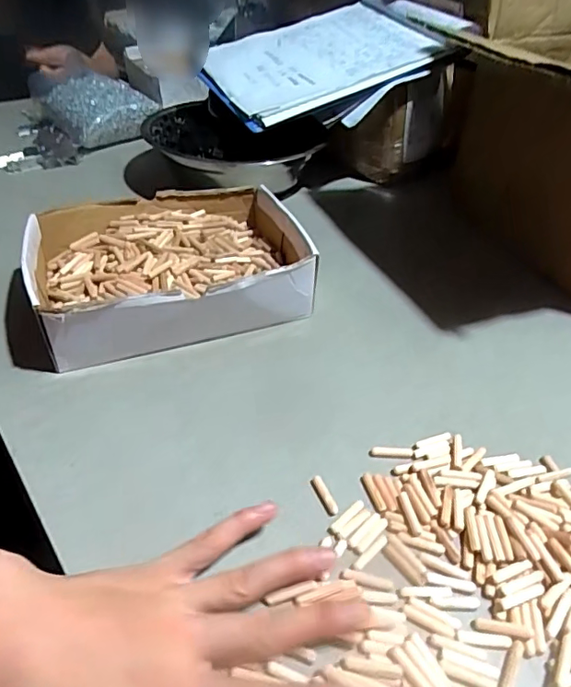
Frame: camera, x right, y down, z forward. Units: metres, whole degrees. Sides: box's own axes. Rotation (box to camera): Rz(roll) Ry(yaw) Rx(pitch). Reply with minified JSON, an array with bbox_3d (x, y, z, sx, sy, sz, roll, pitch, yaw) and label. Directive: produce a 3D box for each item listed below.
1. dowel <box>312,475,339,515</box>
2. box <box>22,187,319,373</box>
[{"bbox_3d":[0.026,0.101,0.343,0.007,0.005,0.029,-16,44,-21],"label":"dowel"},{"bbox_3d":[-0.109,-0.075,0.496,0.235,0.068,0.189,-12,42,-17],"label":"box"}]

